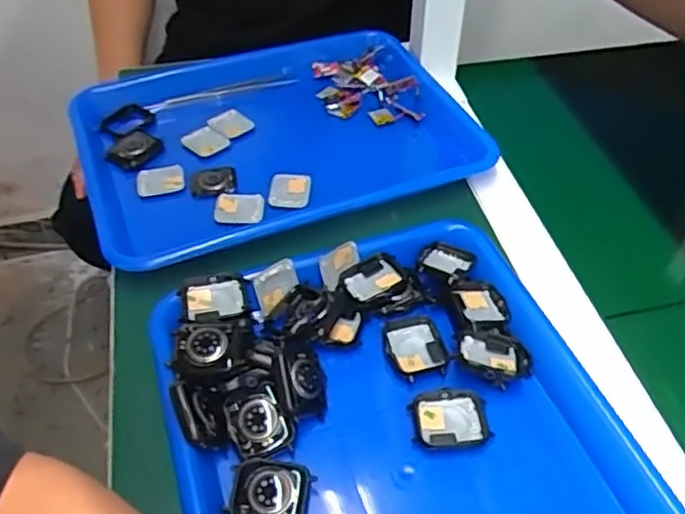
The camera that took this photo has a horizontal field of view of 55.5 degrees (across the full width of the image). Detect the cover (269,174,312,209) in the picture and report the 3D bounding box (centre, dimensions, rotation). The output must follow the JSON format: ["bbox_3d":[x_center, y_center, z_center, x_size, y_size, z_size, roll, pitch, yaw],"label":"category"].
[{"bbox_3d":[-0.044,-0.057,0.561,0.034,0.007,0.035,11,64,-7],"label":"cover"}]

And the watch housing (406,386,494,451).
[{"bbox_3d":[0.067,0.101,0.408,0.046,0.007,0.037,-6,48,-4],"label":"watch housing"}]

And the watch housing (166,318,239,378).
[{"bbox_3d":[-0.087,0.060,0.416,0.042,0.018,0.038,-7,48,-5],"label":"watch housing"}]

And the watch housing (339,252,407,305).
[{"bbox_3d":[0.023,0.018,0.478,0.046,0.014,0.035,-23,51,-19],"label":"watch housing"}]

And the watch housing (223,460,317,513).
[{"bbox_3d":[-0.041,0.135,0.369,0.046,0.015,0.037,4,48,5],"label":"watch housing"}]

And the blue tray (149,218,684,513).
[{"bbox_3d":[0.043,0.119,0.373,0.257,0.042,0.327,-17,49,-14],"label":"blue tray"}]

